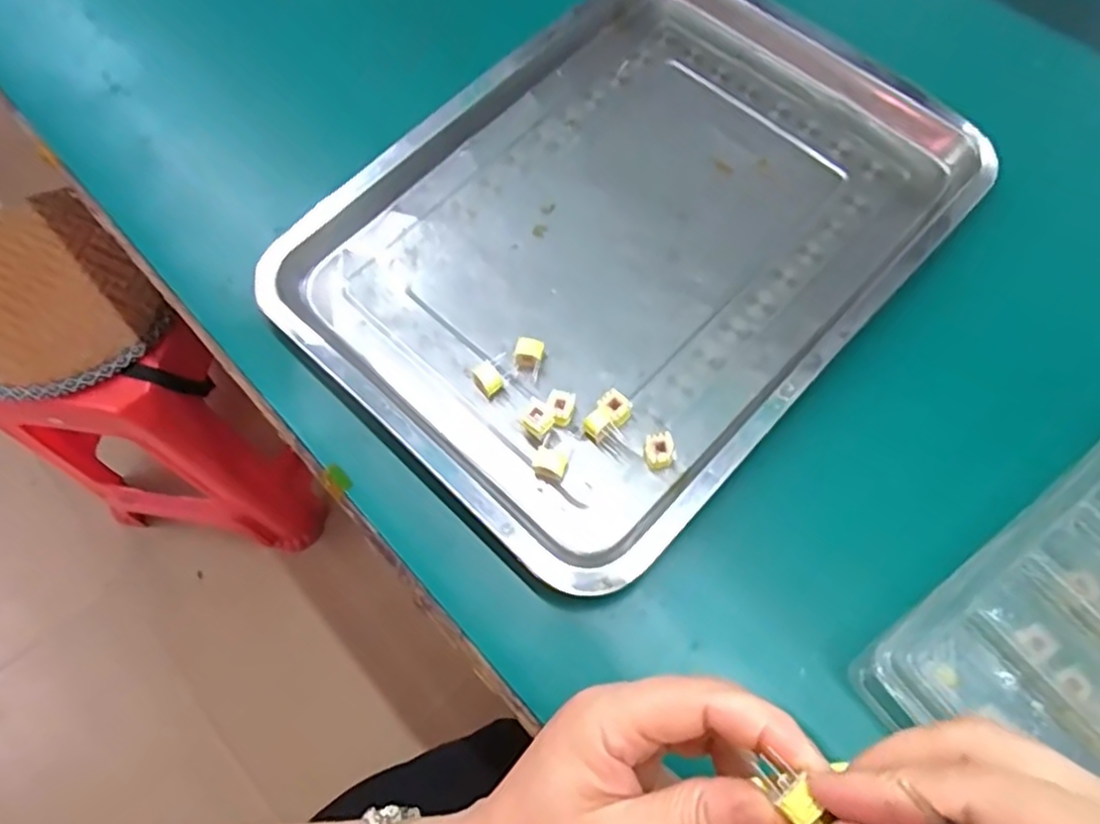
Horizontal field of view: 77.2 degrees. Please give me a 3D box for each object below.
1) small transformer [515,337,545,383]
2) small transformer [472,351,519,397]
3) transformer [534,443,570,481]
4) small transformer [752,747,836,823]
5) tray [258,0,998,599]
[{"bbox_3d":[-0.012,-0.030,0.391,0.015,0.015,0.019,8,68,6],"label":"small transformer"},{"bbox_3d":[-0.031,-0.021,0.391,0.023,0.009,0.018,-35,70,-12],"label":"small transformer"},{"bbox_3d":[0.001,0.025,0.369,0.016,0.011,0.022,17,69,9],"label":"transformer"},{"bbox_3d":[0.072,0.114,0.206,0.011,0.009,0.020,-35,67,-14],"label":"small transformer"},{"bbox_3d":[0.052,-0.120,0.434,0.298,0.038,0.403,41,74,17],"label":"tray"}]

